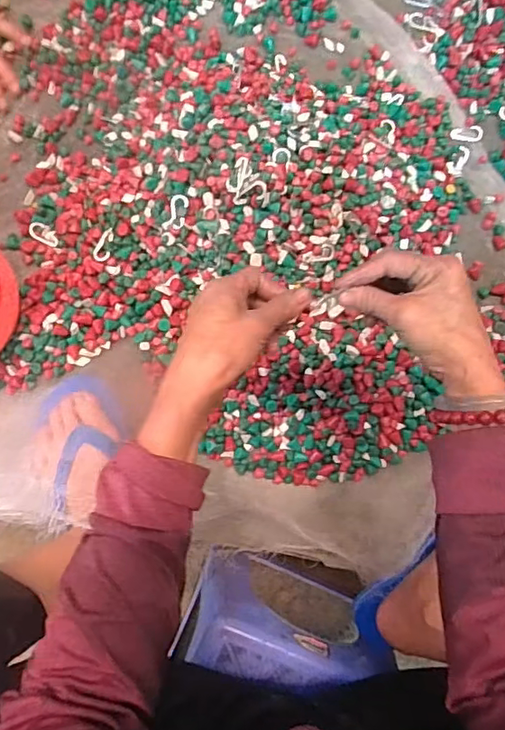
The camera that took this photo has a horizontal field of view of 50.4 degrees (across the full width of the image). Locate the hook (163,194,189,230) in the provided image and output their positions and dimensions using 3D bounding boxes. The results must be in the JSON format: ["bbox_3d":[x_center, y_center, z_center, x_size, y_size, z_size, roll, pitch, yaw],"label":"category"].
[{"bbox_3d":[-0.082,-0.166,0.586,0.022,0.004,0.039,23,102,5],"label":"hook"}]

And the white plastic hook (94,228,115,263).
[{"bbox_3d":[-0.165,-0.134,0.603,0.020,0.004,0.038,33,93,2],"label":"white plastic hook"}]

